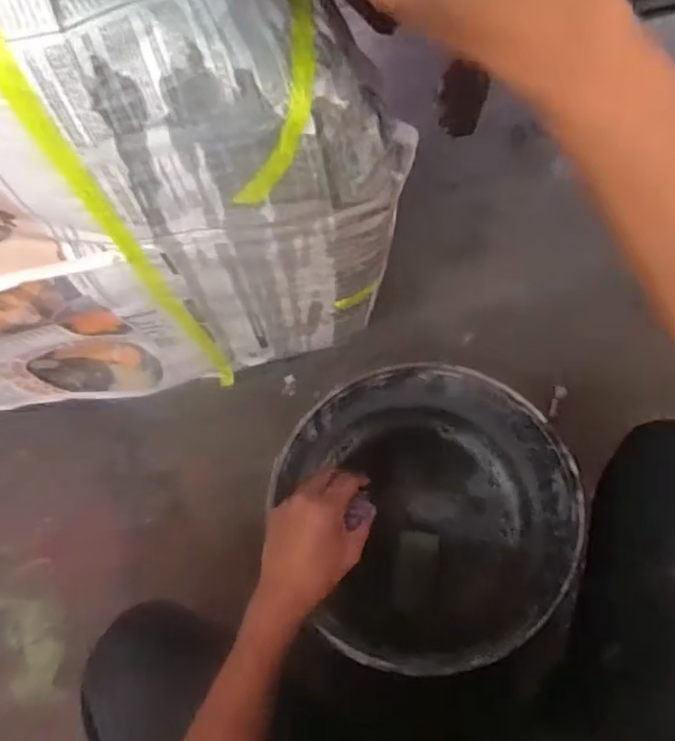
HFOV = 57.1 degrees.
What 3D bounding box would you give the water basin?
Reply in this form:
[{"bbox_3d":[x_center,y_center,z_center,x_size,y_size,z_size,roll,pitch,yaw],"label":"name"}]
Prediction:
[{"bbox_3d":[0.097,0.180,0.740,0.277,0.299,0.286,0,72,1],"label":"water basin"}]

